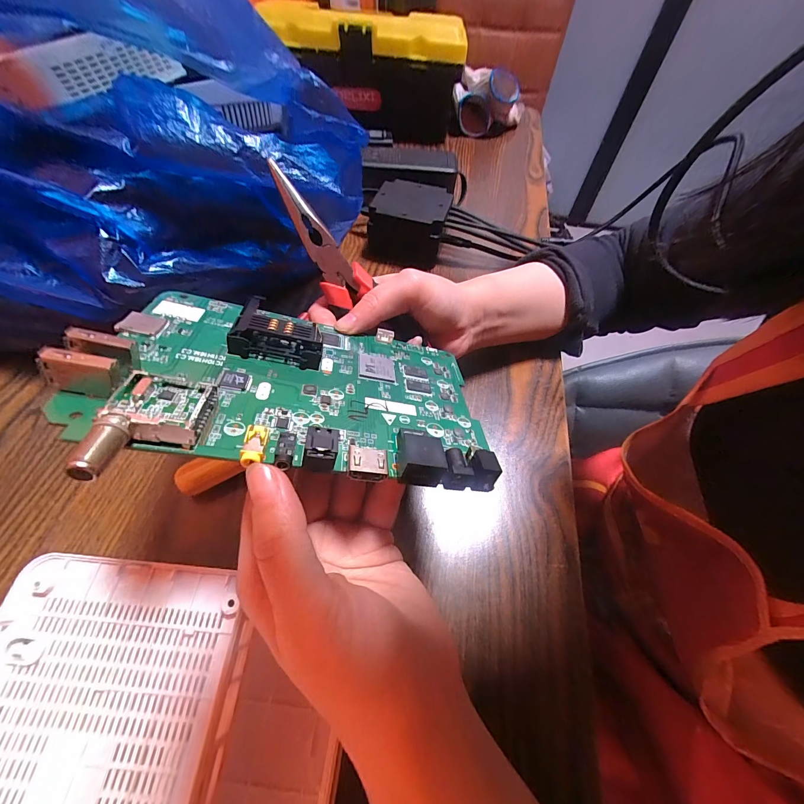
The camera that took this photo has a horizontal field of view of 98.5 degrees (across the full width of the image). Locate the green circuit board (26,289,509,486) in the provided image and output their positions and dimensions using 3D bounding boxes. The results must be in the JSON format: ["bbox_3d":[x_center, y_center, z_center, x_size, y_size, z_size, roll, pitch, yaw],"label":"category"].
[{"bbox_3d":[-0.040,-0.011,0.155,0.163,0.015,0.114,11,36,-14],"label":"green circuit board"}]

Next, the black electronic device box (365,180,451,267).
[{"bbox_3d":[0.009,-0.189,0.373,0.075,0.057,0.075,15,55,7],"label":"black electronic device box"}]

